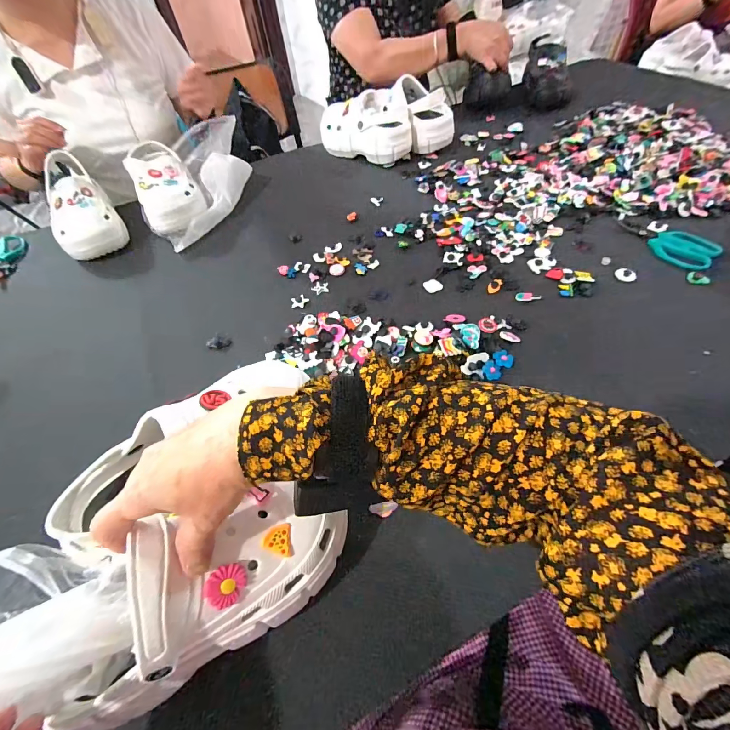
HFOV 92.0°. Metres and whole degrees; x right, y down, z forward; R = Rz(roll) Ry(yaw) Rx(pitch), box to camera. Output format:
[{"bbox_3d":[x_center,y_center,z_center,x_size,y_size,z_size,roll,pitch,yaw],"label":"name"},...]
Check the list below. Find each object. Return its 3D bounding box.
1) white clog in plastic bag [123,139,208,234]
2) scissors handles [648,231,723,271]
[{"bbox_3d":[-0.402,-0.357,0.706,0.114,0.090,0.216,-28,57,-14],"label":"white clog in plastic bag"},{"bbox_3d":[0.490,-0.177,0.545,0.089,0.008,0.086,-38,60,-20],"label":"scissors handles"}]

